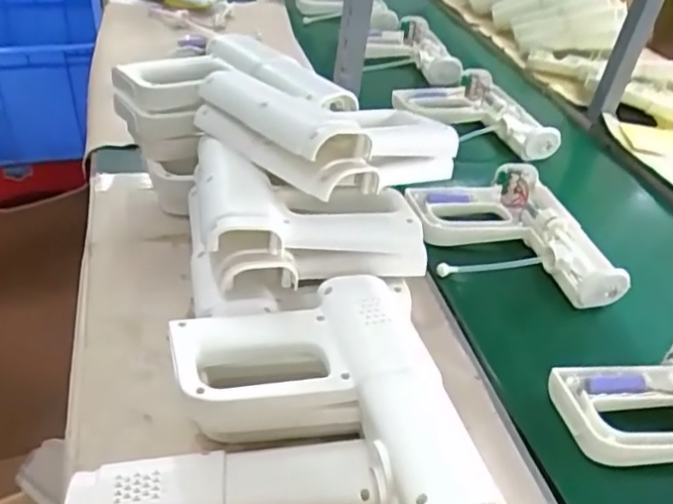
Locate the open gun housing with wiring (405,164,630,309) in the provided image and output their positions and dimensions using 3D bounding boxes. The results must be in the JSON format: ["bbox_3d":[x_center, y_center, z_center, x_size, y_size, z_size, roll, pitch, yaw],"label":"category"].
[{"bbox_3d":[0.195,-0.020,0.711,0.195,0.044,0.215,-3,39,-12],"label":"open gun housing with wiring"}]

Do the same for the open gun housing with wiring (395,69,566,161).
[{"bbox_3d":[0.212,-0.207,0.951,0.177,0.043,0.231,-13,42,-23],"label":"open gun housing with wiring"}]

